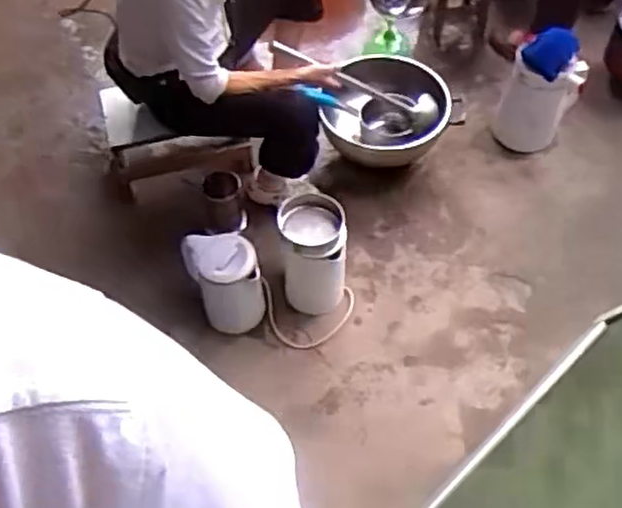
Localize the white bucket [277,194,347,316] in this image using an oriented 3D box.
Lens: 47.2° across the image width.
[{"bbox_3d":[0.007,0.004,1.723,0.147,0.259,0.174,-9,58,-6],"label":"white bucket"}]

